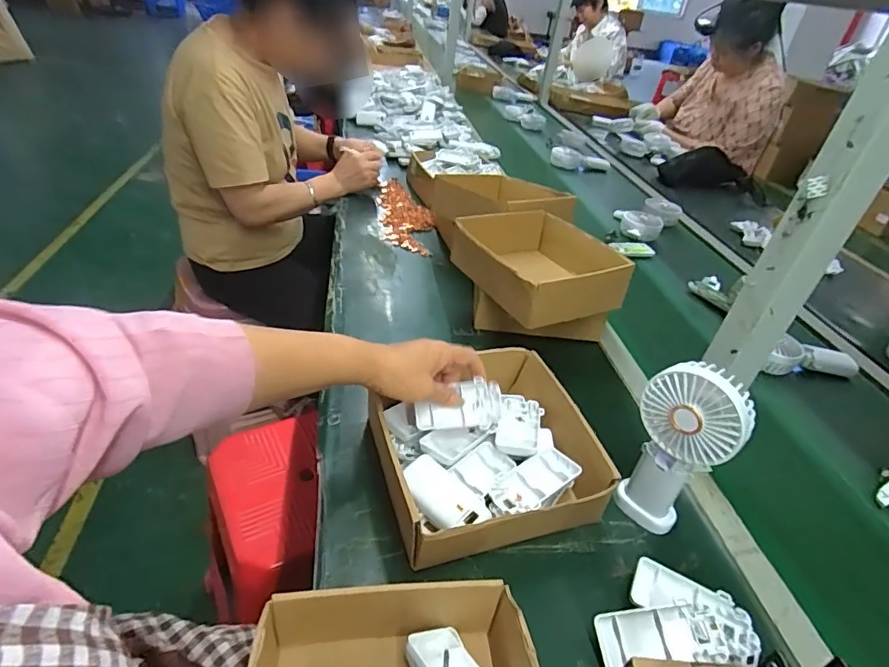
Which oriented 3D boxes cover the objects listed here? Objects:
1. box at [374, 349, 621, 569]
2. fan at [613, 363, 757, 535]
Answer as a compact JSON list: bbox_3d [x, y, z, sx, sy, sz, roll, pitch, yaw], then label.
[{"bbox_3d":[0.042,0.119,0.537,0.218,0.072,0.214,-7,39,-19],"label":"box"},{"bbox_3d":[0.216,0.113,0.475,0.084,0.186,0.037,28,41,26],"label":"fan"}]

